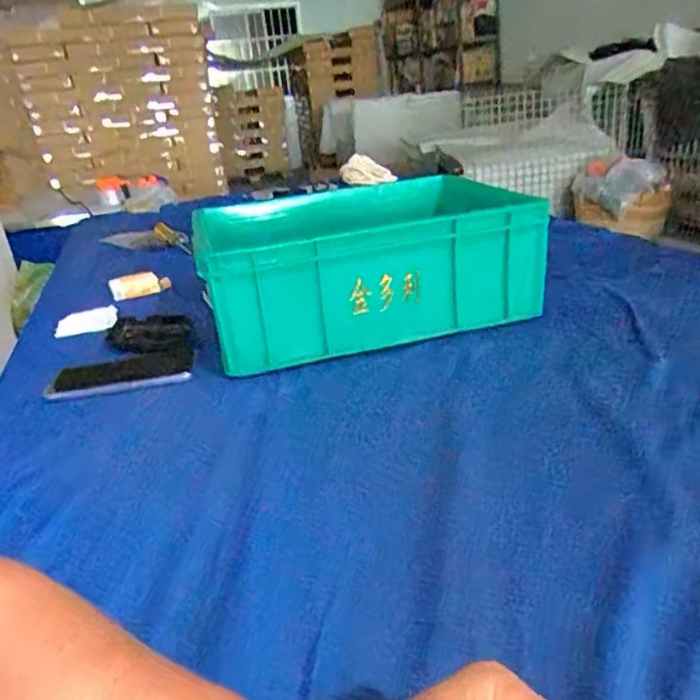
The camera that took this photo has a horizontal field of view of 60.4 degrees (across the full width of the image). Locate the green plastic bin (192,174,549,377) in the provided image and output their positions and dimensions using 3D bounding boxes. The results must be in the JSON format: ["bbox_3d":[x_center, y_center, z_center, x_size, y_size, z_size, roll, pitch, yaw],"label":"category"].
[{"bbox_3d":[0.016,-0.131,0.839,0.389,0.144,0.339,-9,23,-6],"label":"green plastic bin"}]

